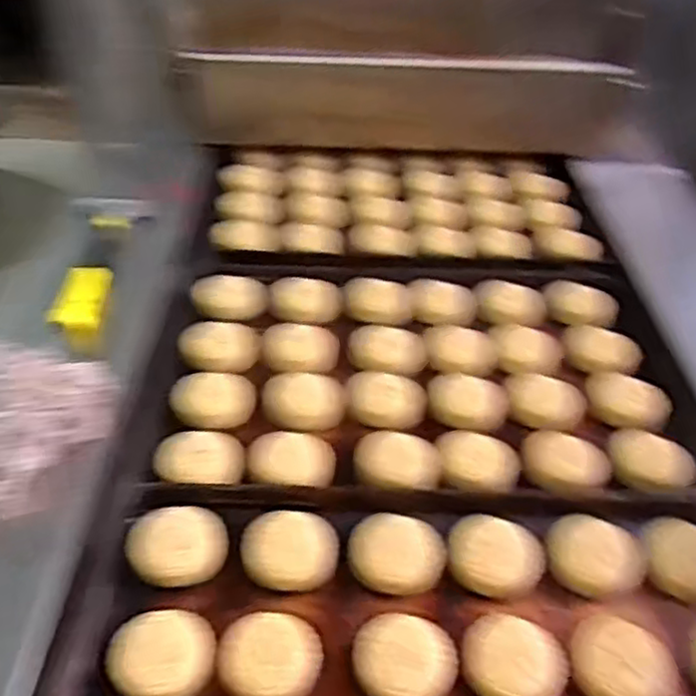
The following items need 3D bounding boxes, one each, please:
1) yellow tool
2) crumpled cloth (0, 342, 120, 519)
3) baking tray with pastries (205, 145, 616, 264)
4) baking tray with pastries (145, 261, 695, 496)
[{"bbox_3d":[-0.339,-0.108,0.976,0.098,0.048,0.327,0,39,-4],"label":"yellow tool"},{"bbox_3d":[-0.334,0.068,0.720,0.169,0.061,0.203,8,39,5],"label":"crumpled cloth"},{"bbox_3d":[0.079,-0.238,1.145,0.601,0.044,0.328,0,39,-4],"label":"baking tray with pastries"},{"bbox_3d":[0.090,0.019,0.872,0.590,0.051,0.407,2,39,-3],"label":"baking tray with pastries"}]

